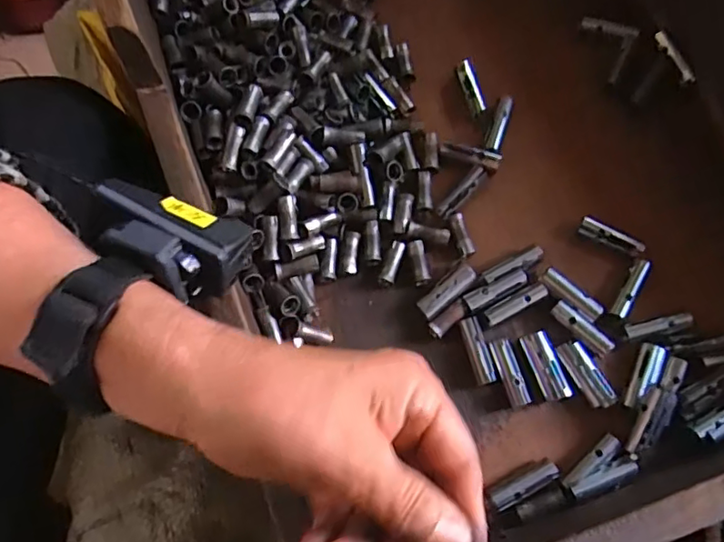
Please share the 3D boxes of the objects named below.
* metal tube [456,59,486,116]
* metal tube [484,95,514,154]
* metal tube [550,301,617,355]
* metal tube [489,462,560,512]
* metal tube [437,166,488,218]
[{"bbox_3d":[0.068,-0.115,0.363,0.007,0.011,0.034,-16,80,-9],"label":"metal tube"},{"bbox_3d":[0.083,-0.088,0.354,0.010,0.013,0.040,18,65,6],"label":"metal tube"},{"bbox_3d":[0.120,0.031,0.316,0.037,0.006,0.009,40,69,15],"label":"metal tube"},{"bbox_3d":[0.085,0.110,0.298,0.038,0.008,0.010,-23,68,-13],"label":"metal tube"},{"bbox_3d":[0.061,-0.047,0.345,0.008,0.011,0.039,42,70,16],"label":"metal tube"}]

